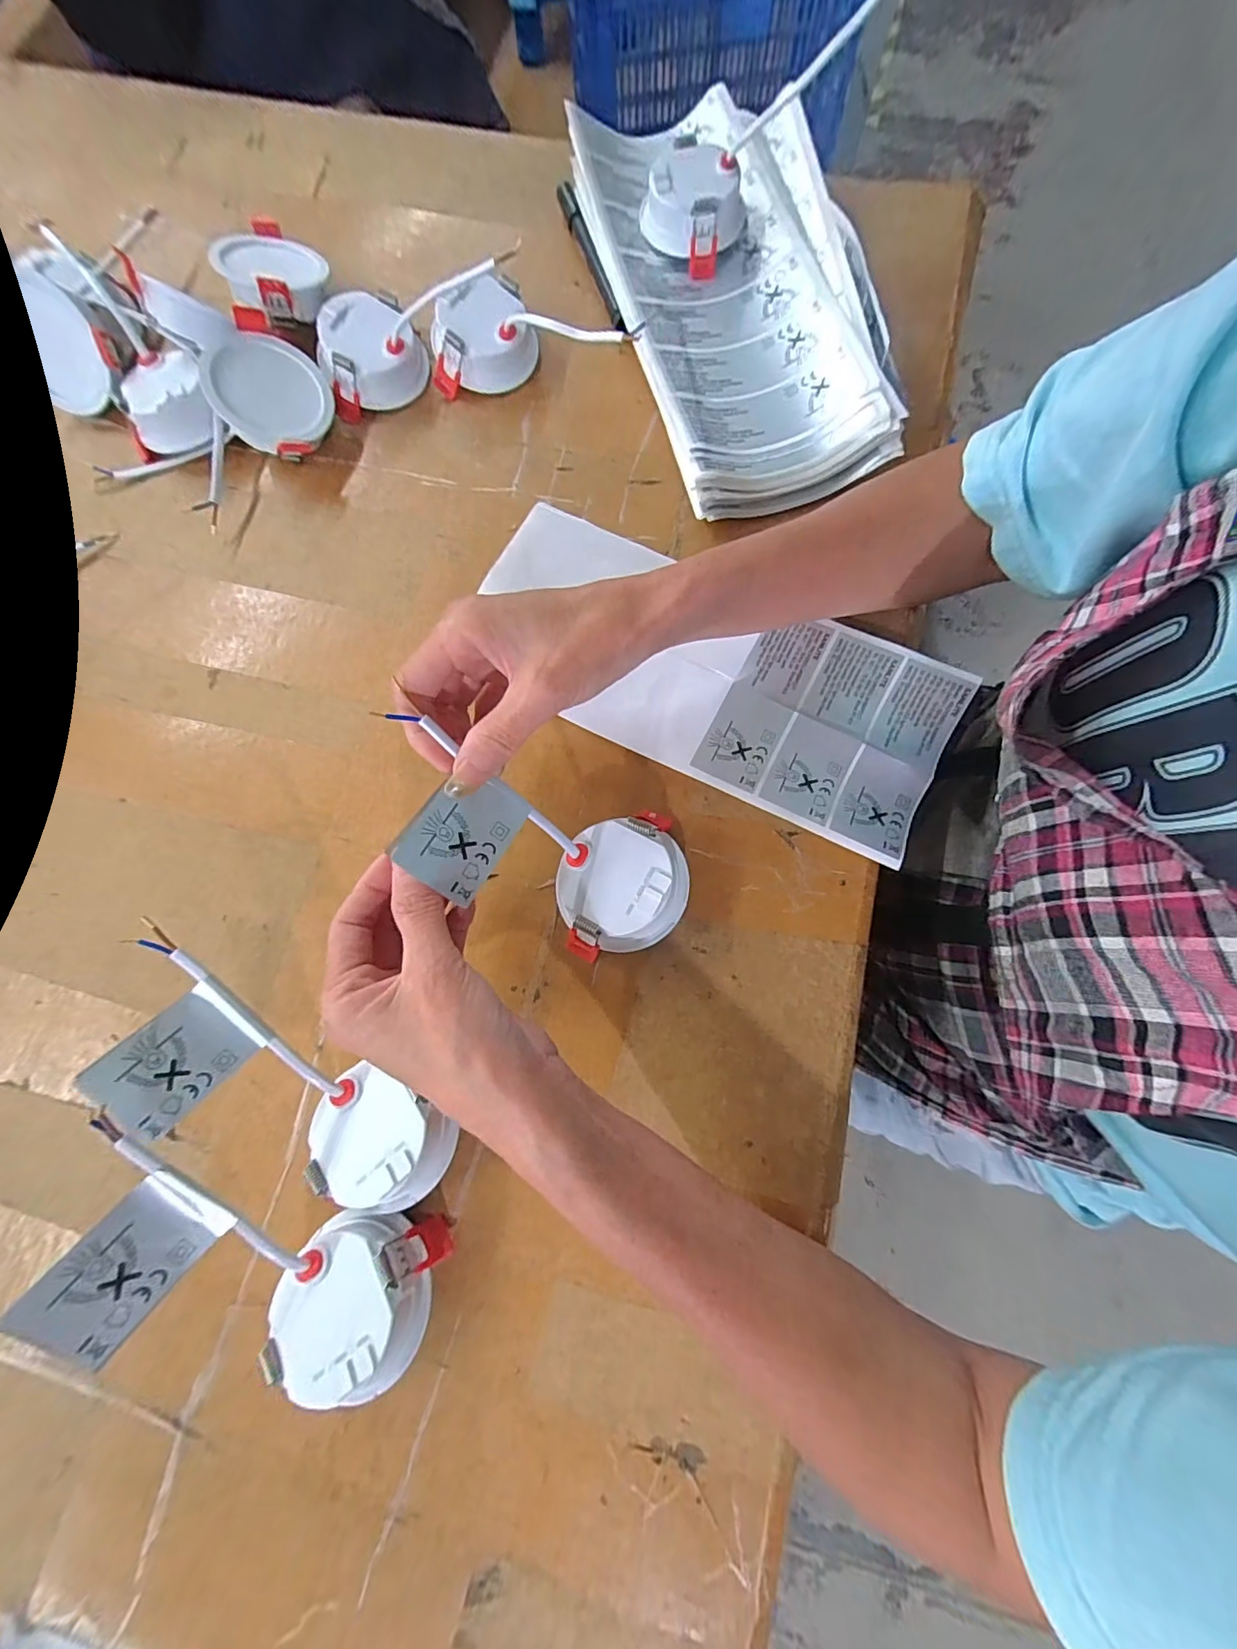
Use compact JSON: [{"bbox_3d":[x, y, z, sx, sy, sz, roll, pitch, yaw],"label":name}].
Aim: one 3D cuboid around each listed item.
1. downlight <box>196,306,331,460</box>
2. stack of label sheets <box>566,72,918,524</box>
[{"bbox_3d":[-0.231,-0.282,0.352,0.071,0.031,0.071,19,77,-21],"label":"downlight"},{"bbox_3d":[0.077,-0.367,0.362,0.155,0.046,0.325,-14,77,-2],"label":"stack of label sheets"}]

